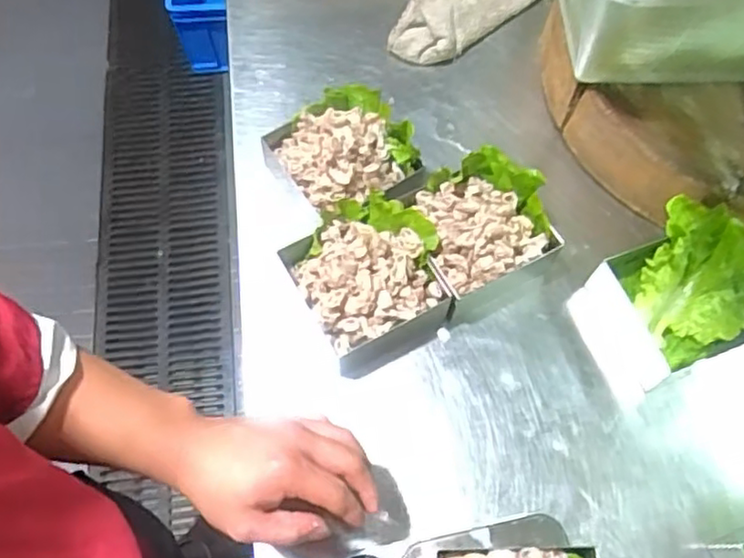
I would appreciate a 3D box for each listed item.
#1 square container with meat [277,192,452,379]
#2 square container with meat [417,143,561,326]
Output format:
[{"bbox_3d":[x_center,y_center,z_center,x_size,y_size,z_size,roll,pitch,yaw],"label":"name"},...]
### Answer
[{"bbox_3d":[0.000,0.000,0.630,0.128,0.067,0.136,-24,69,-12],"label":"square container with meat"},{"bbox_3d":[0.106,-0.048,0.659,0.127,0.075,0.131,-26,70,-12],"label":"square container with meat"}]

